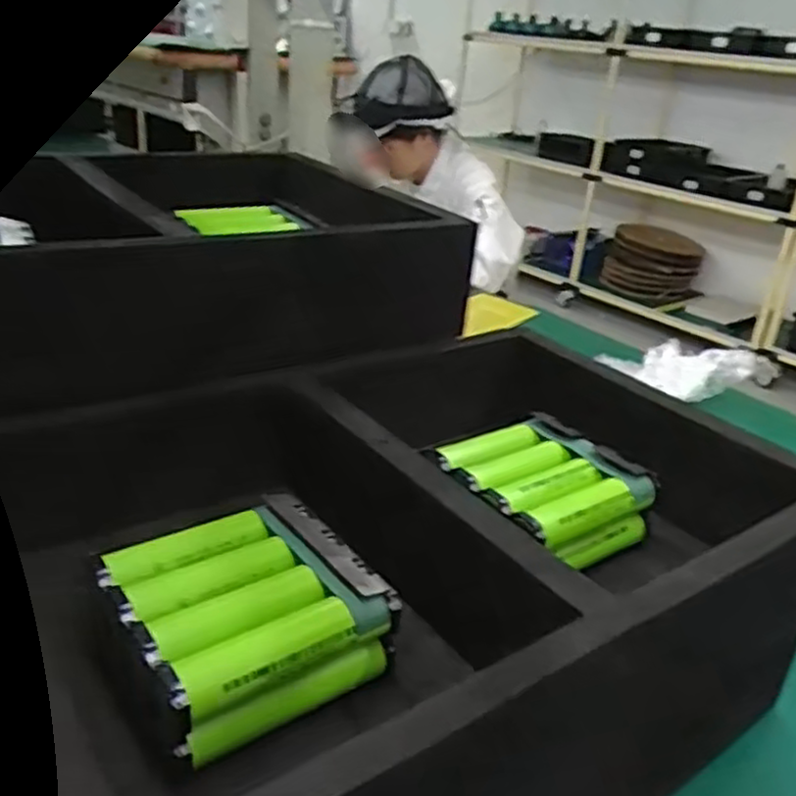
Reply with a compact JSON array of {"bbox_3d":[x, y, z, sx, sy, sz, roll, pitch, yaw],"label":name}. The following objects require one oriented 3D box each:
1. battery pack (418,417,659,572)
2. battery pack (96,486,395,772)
[{"bbox_3d":[0.115,0.079,0.629,0.141,0.057,0.128,-16,32,-37],"label":"battery pack"},{"bbox_3d":[-0.096,0.132,0.475,0.143,0.059,0.134,-15,32,-36],"label":"battery pack"}]

